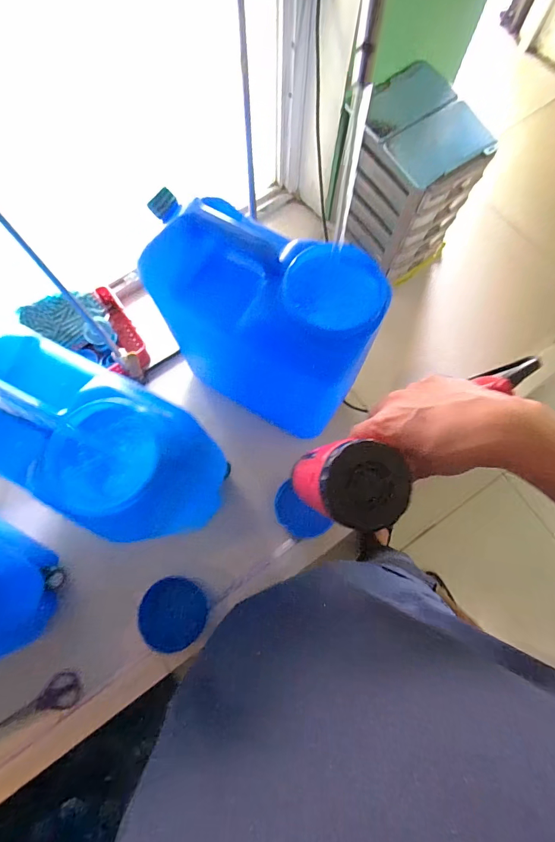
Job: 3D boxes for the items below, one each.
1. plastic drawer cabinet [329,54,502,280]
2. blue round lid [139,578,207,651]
[{"bbox_3d":[0.245,-0.480,0.774,0.166,0.273,0.240,-39,79,-10],"label":"plastic drawer cabinet"},{"bbox_3d":[-0.191,0.352,0.689,0.117,0.016,0.125,0,75,-1],"label":"blue round lid"}]

